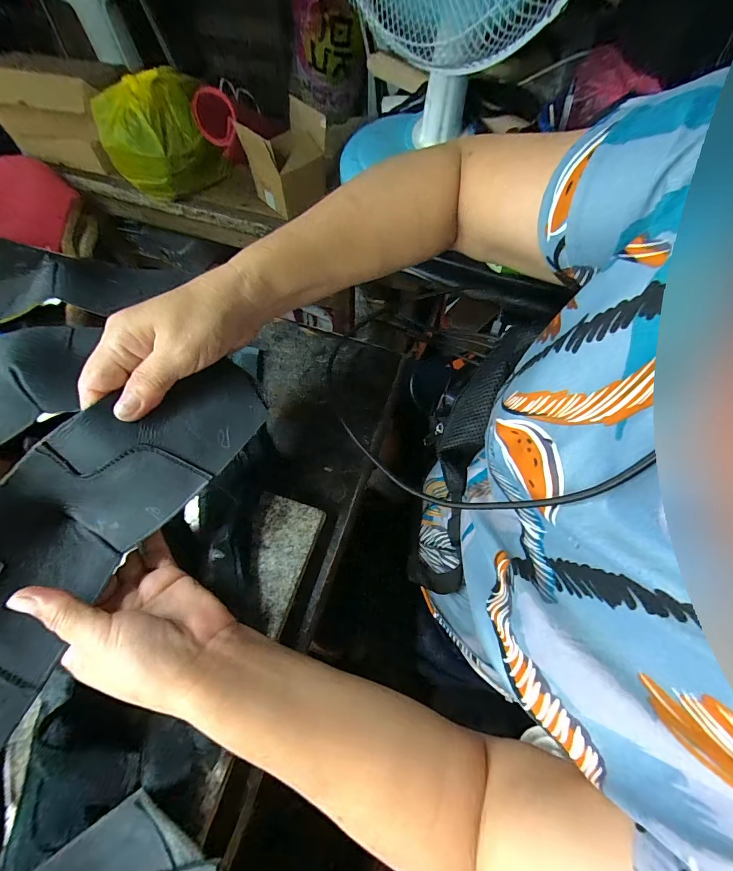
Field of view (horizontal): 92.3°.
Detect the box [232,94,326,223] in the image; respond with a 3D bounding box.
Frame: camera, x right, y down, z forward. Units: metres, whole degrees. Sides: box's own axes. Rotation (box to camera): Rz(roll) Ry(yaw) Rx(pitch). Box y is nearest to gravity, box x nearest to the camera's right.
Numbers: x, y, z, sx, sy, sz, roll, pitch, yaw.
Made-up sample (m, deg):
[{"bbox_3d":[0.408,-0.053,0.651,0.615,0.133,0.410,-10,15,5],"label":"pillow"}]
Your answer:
[{"bbox_3d":[-0.194,-0.659,0.848,0.193,0.170,0.174,1,67,0],"label":"box"}]

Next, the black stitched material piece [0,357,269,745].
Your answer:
[{"bbox_3d":[-0.186,0.068,0.215,0.099,0.056,0.305,41,71,-13],"label":"black stitched material piece"}]

